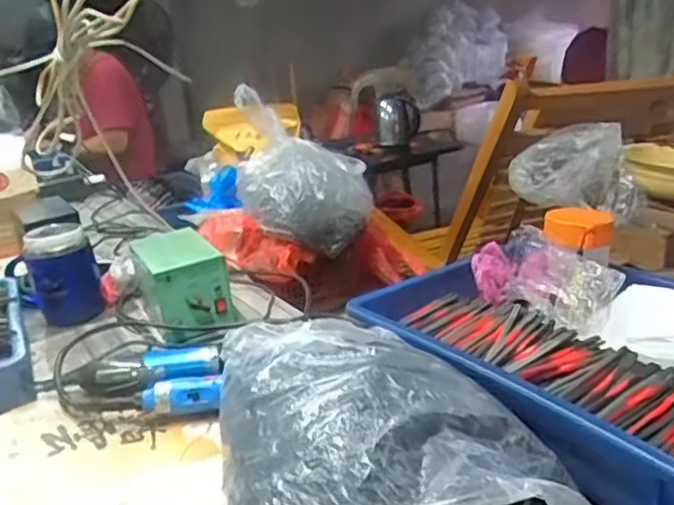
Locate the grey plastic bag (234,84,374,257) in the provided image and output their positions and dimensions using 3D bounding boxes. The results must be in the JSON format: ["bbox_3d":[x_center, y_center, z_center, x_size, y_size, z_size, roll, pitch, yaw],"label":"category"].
[{"bbox_3d":[-0.066,-0.128,1.080,0.204,0.244,0.156,4,21,24],"label":"grey plastic bag"}]

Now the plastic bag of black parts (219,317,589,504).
[{"bbox_3d":[0.030,0.141,0.508,0.238,0.090,0.302,-8,20,-9],"label":"plastic bag of black parts"}]

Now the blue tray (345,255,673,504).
[{"bbox_3d":[0.235,0.094,0.600,0.265,0.072,0.423,-17,22,-29],"label":"blue tray"}]

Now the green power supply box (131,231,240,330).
[{"bbox_3d":[-0.198,0.037,0.838,0.097,0.097,0.125,-13,21,-21],"label":"green power supply box"}]

